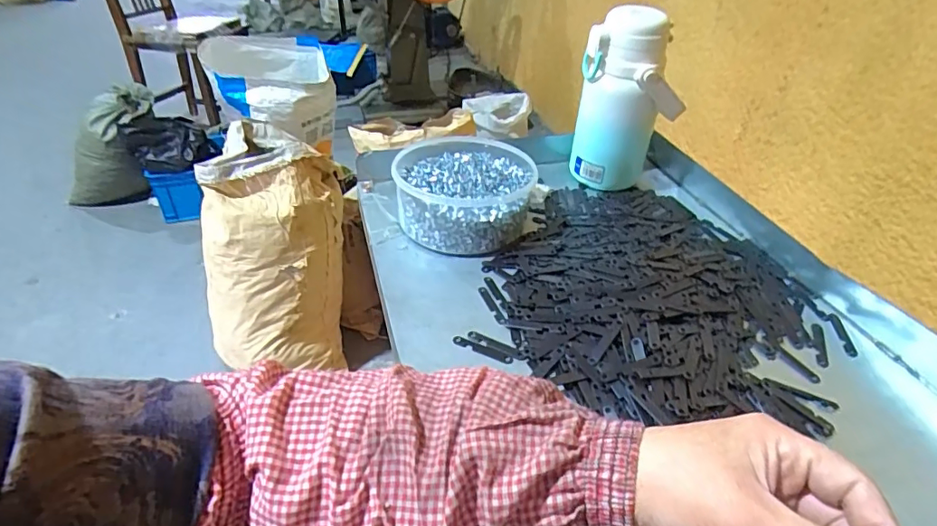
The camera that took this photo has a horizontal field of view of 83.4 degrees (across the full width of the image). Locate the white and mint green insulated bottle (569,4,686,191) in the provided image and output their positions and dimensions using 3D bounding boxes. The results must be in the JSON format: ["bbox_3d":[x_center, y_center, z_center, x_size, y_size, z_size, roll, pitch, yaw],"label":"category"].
[{"bbox_3d":[0.180,-0.183,0.617,0.084,0.193,0.086,-9,37,-12],"label":"white and mint green insulated bottle"}]

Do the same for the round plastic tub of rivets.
[{"bbox_3d":[-0.003,-0.079,0.581,0.151,0.061,0.160,0,36,0],"label":"round plastic tub of rivets"}]

